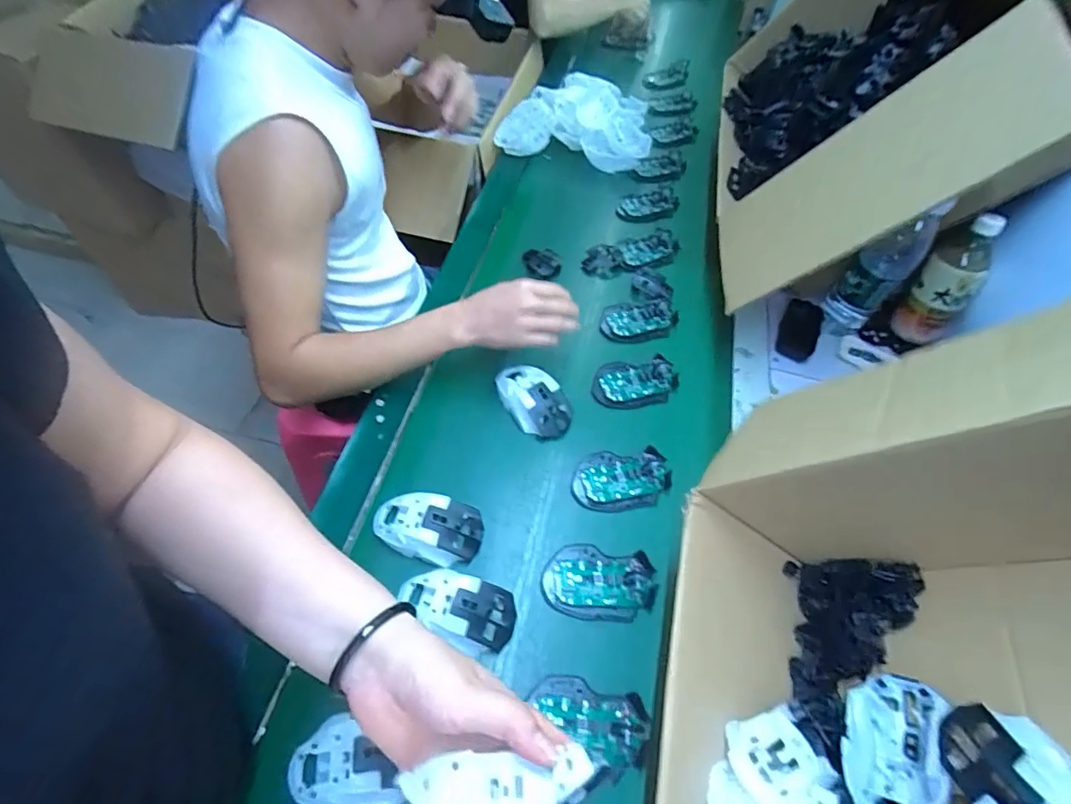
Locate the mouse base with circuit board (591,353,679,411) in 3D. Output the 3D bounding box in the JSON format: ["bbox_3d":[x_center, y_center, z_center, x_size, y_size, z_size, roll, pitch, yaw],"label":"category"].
[{"bbox_3d":[0.133,-0.026,0.677,0.116,0.016,0.070,-6,56,-7],"label":"mouse base with circuit board"}]

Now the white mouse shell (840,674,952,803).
[{"bbox_3d":[0.286,0.278,0.402,0.030,0.068,0.114,52,54,-18],"label":"white mouse shell"}]

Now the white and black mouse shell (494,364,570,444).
[{"bbox_3d":[-0.002,-0.004,0.638,0.062,0.031,0.111,-35,64,-24],"label":"white and black mouse shell"}]

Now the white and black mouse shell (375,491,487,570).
[{"bbox_3d":[-0.115,0.132,0.537,0.114,0.035,0.062,9,56,3],"label":"white and black mouse shell"}]

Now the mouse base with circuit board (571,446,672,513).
[{"bbox_3d":[0.101,0.089,0.595,0.112,0.017,0.073,1,56,-3],"label":"mouse base with circuit board"}]

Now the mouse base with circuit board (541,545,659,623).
[{"bbox_3d":[0.067,0.188,0.529,0.114,0.016,0.072,9,56,3],"label":"mouse base with circuit board"}]

